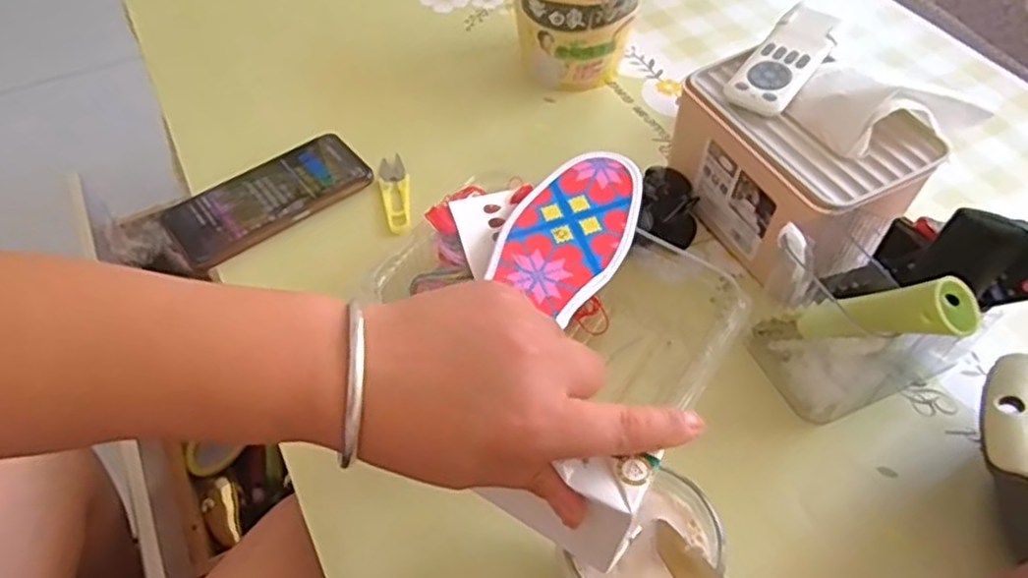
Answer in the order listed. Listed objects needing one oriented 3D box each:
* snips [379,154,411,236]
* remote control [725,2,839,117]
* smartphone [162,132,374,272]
[{"bbox_3d":[-0.101,-0.081,0.598,0.025,0.008,0.095,-6,52,-4],"label":"snips"},{"bbox_3d":[0.208,-0.176,0.532,0.046,0.009,0.115,31,68,22],"label":"remote control"},{"bbox_3d":[-0.203,-0.077,0.586,0.163,0.015,0.079,-32,59,-20],"label":"smartphone"}]

